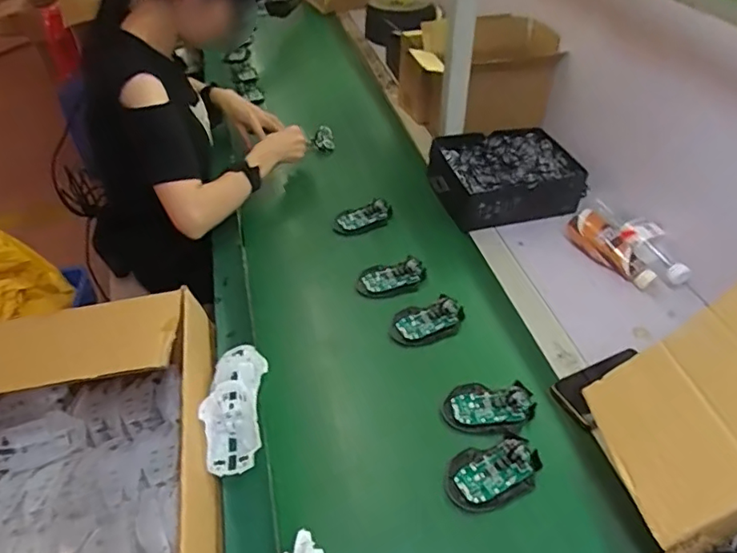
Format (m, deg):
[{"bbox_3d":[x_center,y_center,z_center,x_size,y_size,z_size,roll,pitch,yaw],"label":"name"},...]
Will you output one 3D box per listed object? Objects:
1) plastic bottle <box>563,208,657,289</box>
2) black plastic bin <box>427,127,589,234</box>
[{"bbox_3d":[0.401,-0.050,0.907,0.052,0.065,0.160,-29,47,-28],"label":"plastic bottle"},{"bbox_3d":[0.251,-0.183,1.038,0.259,0.094,0.193,-12,42,-11],"label":"black plastic bin"}]

